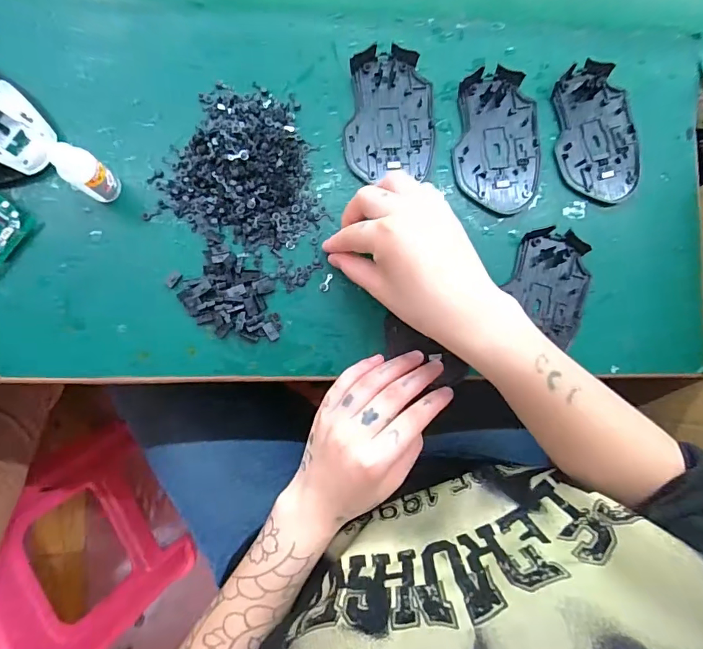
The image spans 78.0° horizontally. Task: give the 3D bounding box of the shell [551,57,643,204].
[{"bbox_3d":[0.209,-0.162,0.367,0.072,0.013,0.113,-13,86,-6],"label":"shell"}]

